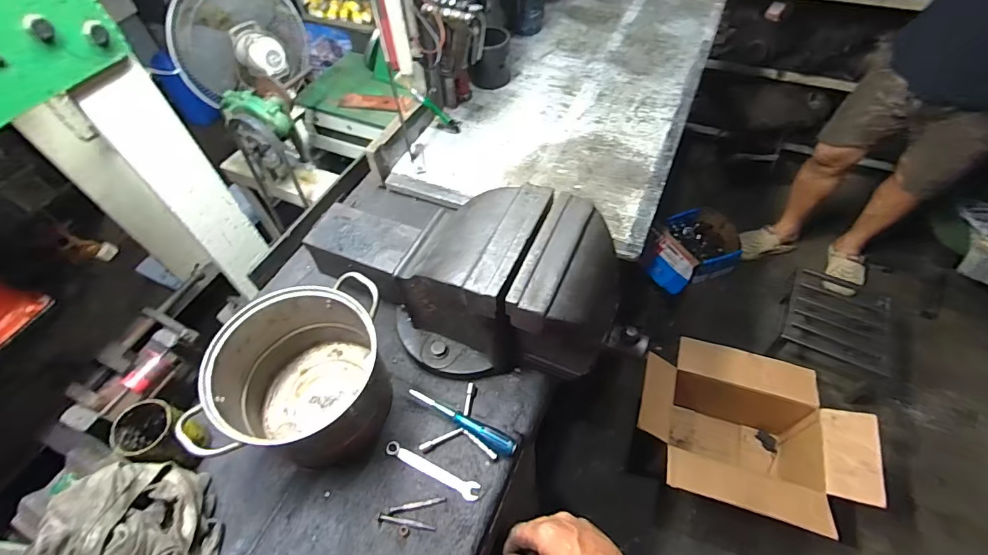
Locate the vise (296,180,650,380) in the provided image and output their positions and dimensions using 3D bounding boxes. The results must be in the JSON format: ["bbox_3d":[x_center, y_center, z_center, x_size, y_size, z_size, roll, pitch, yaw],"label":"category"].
[{"bbox_3d":[-0.054,0.005,0.687,0.529,0.246,0.196,13,56,12],"label":"vise"}]

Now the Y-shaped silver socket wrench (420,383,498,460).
[{"bbox_3d":[-0.049,0.221,0.704,0.114,0.010,0.112,4,54,6],"label":"Y-shaped silver socket wrench"}]

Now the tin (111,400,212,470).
[{"bbox_3d":[-0.476,0.230,0.644,0.072,0.098,0.071,-2,54,2],"label":"tin"}]

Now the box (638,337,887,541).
[{"bbox_3d":[0.720,0.458,1.332,0.581,0.321,0.400,15,56,14],"label":"box"}]

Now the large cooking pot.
[{"bbox_3d":[-0.274,0.141,0.671,0.238,0.186,0.232,-2,54,2],"label":"large cooking pot"}]

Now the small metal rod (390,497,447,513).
[{"bbox_3d":[-0.109,0.325,0.640,0.080,0.005,0.009,-9,54,-3],"label":"small metal rod"}]

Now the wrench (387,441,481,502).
[{"bbox_3d":[-0.093,0.288,0.665,0.153,0.016,0.025,19,57,16],"label":"wrench"}]

